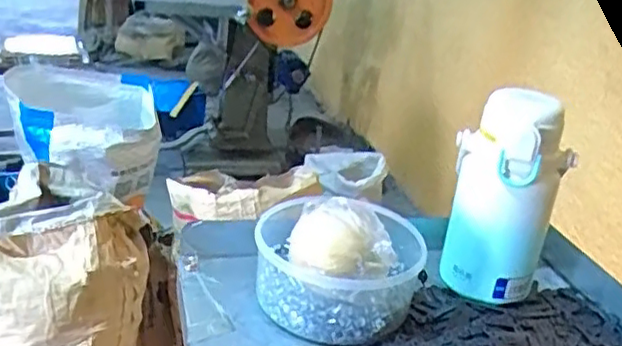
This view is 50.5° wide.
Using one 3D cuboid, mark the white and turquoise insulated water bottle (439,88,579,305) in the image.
[{"bbox_3d":[0.185,0.018,0.630,0.081,0.185,0.084,-5,25,-25],"label":"white and turquoise insulated water bottle"}]

